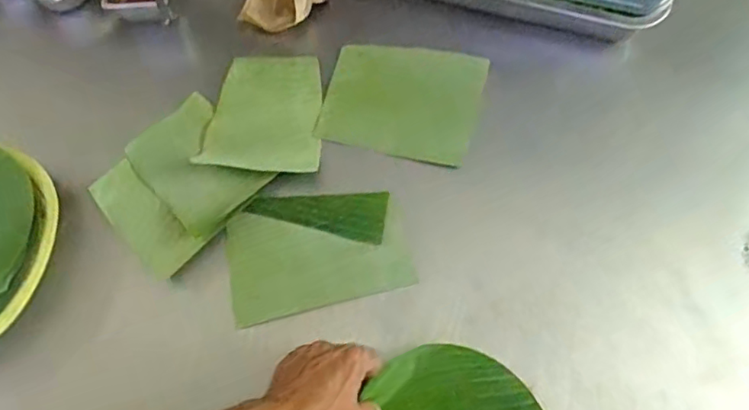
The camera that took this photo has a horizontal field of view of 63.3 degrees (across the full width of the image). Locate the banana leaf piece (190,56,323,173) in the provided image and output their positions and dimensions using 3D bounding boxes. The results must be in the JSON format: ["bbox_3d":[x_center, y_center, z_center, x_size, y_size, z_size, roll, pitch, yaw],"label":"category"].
[{"bbox_3d":[-0.123,-0.100,0.661,0.127,0.020,0.138,-1,68,3],"label":"banana leaf piece"}]

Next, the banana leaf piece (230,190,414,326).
[{"bbox_3d":[-0.059,0.044,0.613,0.175,0.014,0.119,-13,67,-2],"label":"banana leaf piece"}]

